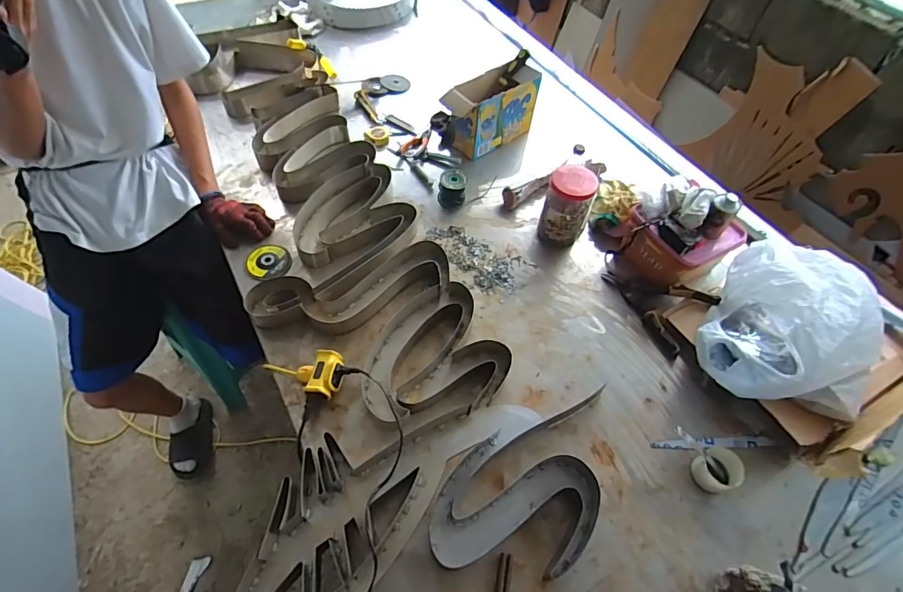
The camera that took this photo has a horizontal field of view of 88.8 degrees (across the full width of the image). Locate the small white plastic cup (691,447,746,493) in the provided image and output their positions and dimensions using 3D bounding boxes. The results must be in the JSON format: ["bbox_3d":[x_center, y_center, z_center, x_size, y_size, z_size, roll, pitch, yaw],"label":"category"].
[{"bbox_3d":[0.467,0.304,0.808,0.063,0.057,0.067,1,56,-2],"label":"small white plastic cup"}]

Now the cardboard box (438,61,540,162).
[{"bbox_3d":[0.107,-0.503,1.278,0.277,0.183,0.106,-34,63,-22],"label":"cardboard box"}]

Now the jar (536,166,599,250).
[{"bbox_3d":[0.270,-0.209,1.079,0.099,0.182,0.109,22,58,11],"label":"jar"}]

